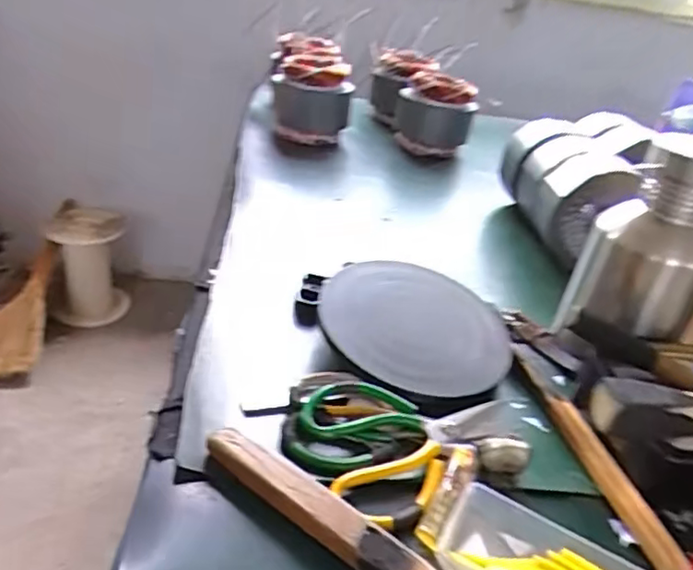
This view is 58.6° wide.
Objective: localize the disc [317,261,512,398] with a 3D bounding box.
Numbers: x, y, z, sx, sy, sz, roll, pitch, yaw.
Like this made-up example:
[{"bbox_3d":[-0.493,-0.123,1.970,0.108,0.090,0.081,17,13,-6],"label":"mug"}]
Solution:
[{"bbox_3d":[0.072,0.037,0.628,0.197,0.024,0.192,5,34,-3],"label":"disc"}]

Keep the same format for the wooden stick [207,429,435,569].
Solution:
[{"bbox_3d":[0.015,0.175,0.410,0.272,0.021,0.029,27,38,27],"label":"wooden stick"}]

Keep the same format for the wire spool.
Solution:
[{"bbox_3d":[-0.734,-0.051,1.751,0.203,0.321,0.188,7,30,-4],"label":"wire spool"}]

